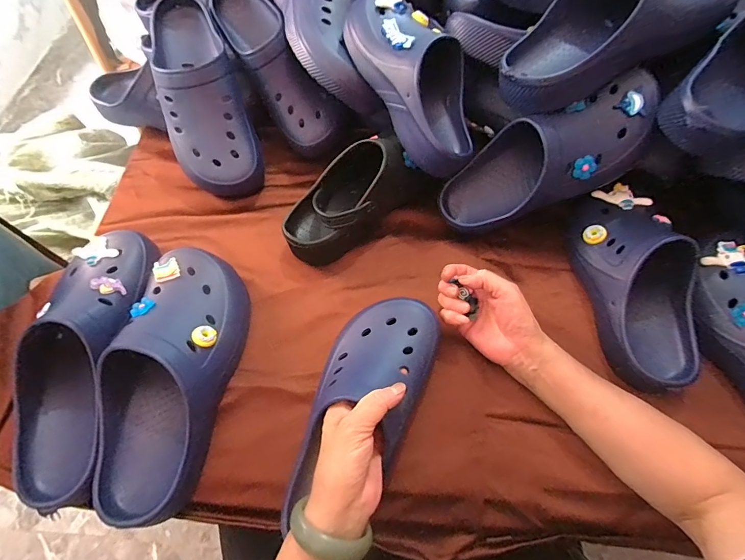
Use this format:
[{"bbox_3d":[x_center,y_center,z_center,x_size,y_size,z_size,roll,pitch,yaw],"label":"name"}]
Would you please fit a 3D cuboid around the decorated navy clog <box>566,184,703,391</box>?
[{"bbox_3d":[0.296,-0.005,0.439,0.098,0.082,0.237,-2,63,1],"label":"decorated navy clog"}]

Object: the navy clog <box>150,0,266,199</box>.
[{"bbox_3d":[-0.248,-0.266,0.550,0.117,0.088,0.303,-20,87,-8],"label":"navy clog"}]

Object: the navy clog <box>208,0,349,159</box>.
[{"bbox_3d":[-0.142,-0.318,0.565,0.091,0.096,0.292,-32,85,-13],"label":"navy clog"}]

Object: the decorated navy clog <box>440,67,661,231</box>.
[{"bbox_3d":[0.201,-0.135,0.462,0.249,0.118,0.098,-25,57,31],"label":"decorated navy clog"}]

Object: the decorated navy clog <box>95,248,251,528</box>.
[{"bbox_3d":[-0.219,0.090,0.413,0.119,0.086,0.283,8,63,6],"label":"decorated navy clog"}]

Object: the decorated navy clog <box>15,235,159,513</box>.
[{"bbox_3d":[-0.316,0.071,0.422,0.104,0.081,0.300,-1,63,2],"label":"decorated navy clog"}]

